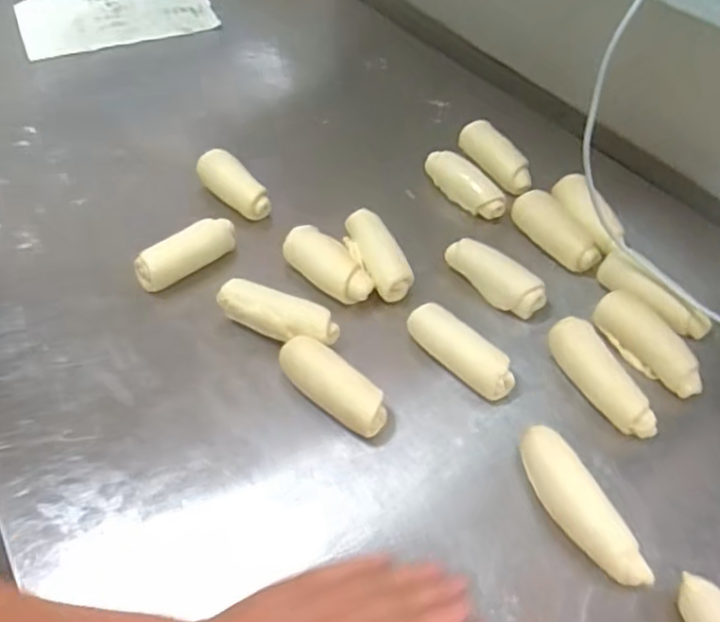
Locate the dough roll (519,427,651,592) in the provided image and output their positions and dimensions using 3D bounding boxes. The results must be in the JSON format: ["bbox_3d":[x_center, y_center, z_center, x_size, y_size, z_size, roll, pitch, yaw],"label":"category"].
[{"bbox_3d":[0.138,0.124,0.410,0.032,0.025,0.109,-20,51,-19],"label":"dough roll"}]

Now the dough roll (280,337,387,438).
[{"bbox_3d":[-0.021,0.055,0.472,0.035,0.031,0.096,-32,56,-28],"label":"dough roll"}]

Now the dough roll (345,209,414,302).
[{"bbox_3d":[0.016,-0.048,0.565,0.030,0.036,0.091,-13,49,-14],"label":"dough roll"}]

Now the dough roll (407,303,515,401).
[{"bbox_3d":[0.078,0.033,0.495,0.030,0.029,0.091,-36,58,-29],"label":"dough roll"}]

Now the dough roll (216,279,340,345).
[{"bbox_3d":[-0.066,0.008,0.523,0.098,0.038,0.034,22,50,17],"label":"dough roll"}]

